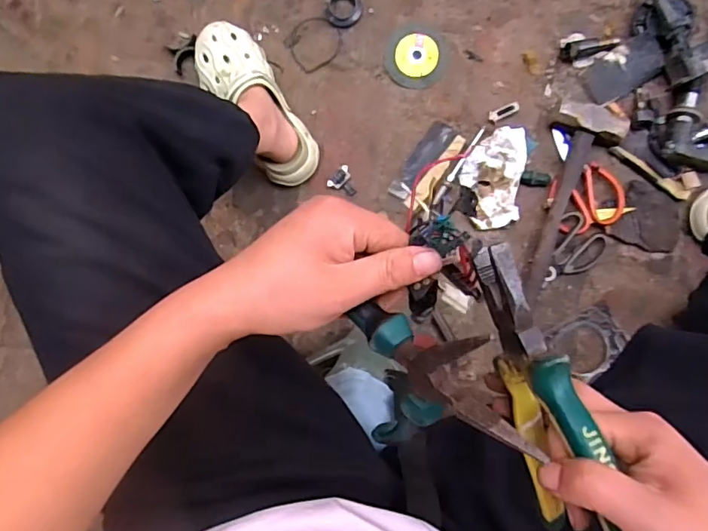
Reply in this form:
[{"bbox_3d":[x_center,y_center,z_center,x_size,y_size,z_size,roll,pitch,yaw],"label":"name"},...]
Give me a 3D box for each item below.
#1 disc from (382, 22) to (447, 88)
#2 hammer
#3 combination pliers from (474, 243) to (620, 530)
[{"bbox_3d":[0.096,-0.328,0.829,0.093,0.010,0.098,0,92,4],"label":"disc"},{"bbox_3d":[0.322,-0.094,0.796,0.104,0.040,0.289,15,92,3],"label":"hammer"},{"bbox_3d":[0.106,0.080,0.300,0.032,0.079,0.184,-19,83,4],"label":"combination pliers"}]

